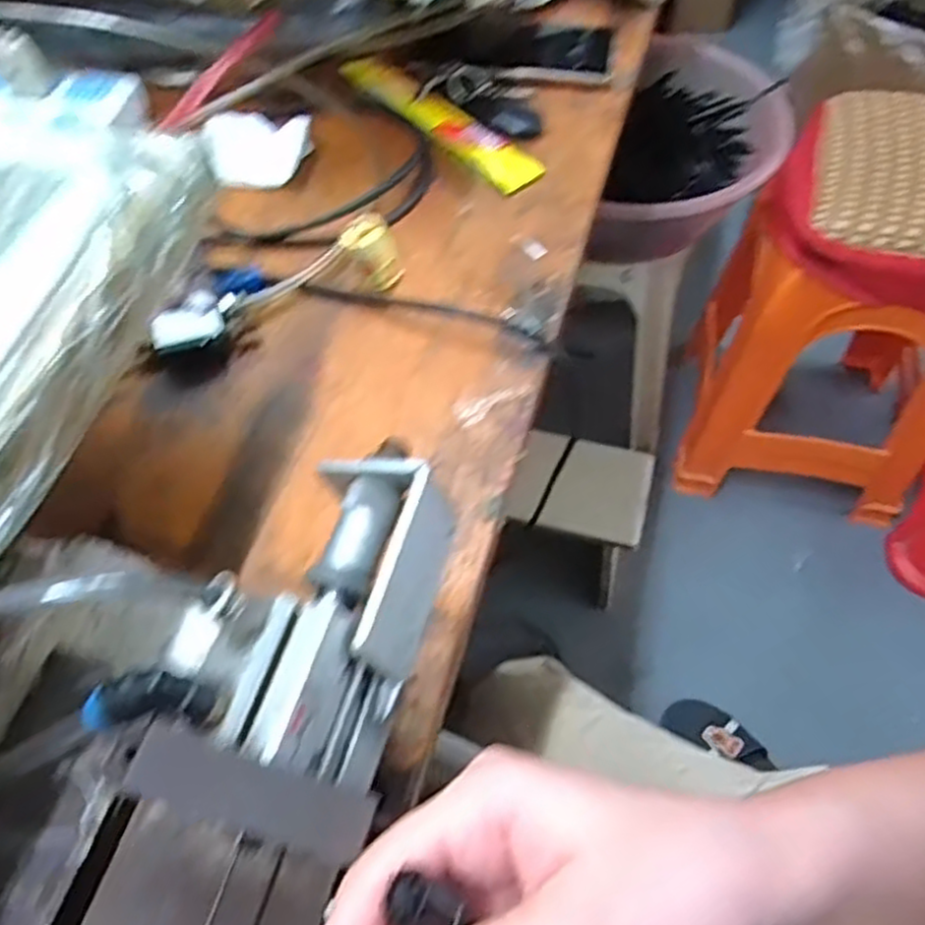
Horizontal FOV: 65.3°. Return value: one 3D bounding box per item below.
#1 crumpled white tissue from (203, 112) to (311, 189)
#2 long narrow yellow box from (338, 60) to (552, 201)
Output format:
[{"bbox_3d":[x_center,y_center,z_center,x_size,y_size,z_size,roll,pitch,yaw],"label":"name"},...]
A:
[{"bbox_3d":[-0.145,-0.225,0.514,0.072,0.020,0.061,-3,57,2],"label":"crumpled white tissue"},{"bbox_3d":[-0.021,-0.263,0.542,0.034,0.012,0.209,-35,62,-18],"label":"long narrow yellow box"}]

